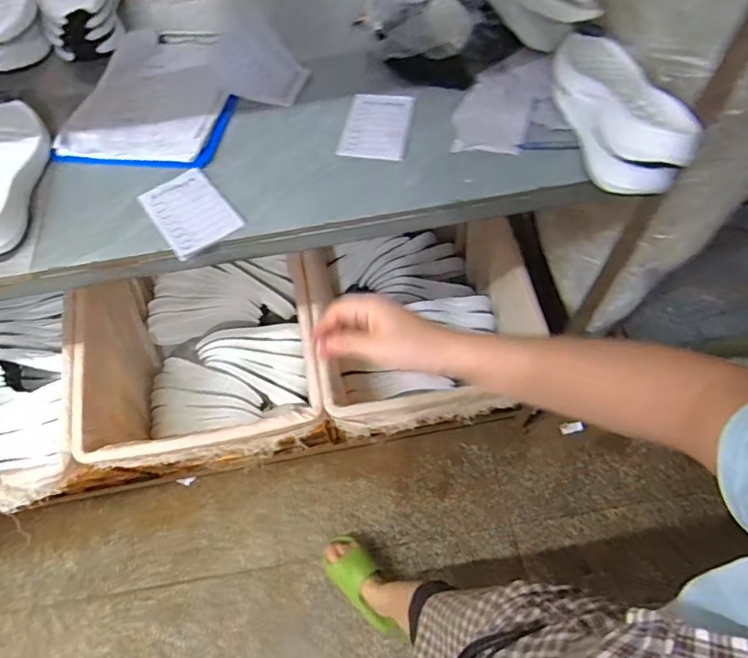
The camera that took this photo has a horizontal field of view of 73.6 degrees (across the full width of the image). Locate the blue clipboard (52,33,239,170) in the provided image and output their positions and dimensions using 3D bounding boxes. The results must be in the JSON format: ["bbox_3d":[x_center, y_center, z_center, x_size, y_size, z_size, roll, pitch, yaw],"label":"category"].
[{"bbox_3d":[-0.307,-0.344,0.727,0.212,0.014,0.291,6,60,6],"label":"blue clipboard"}]

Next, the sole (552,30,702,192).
[{"bbox_3d":[0.292,-0.290,0.617,0.096,0.078,0.298,-6,60,1],"label":"sole"}]

